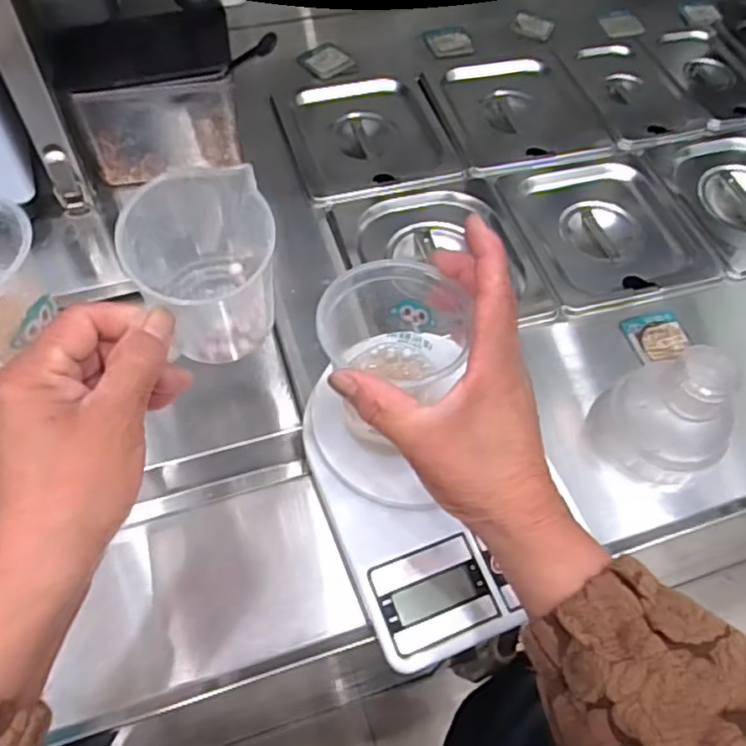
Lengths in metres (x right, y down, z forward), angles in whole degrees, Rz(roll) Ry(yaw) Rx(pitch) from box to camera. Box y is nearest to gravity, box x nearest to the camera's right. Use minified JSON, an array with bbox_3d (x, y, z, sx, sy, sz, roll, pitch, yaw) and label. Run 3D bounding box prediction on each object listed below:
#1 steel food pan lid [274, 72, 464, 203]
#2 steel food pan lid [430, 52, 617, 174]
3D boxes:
[{"bbox_3d":[-0.003,-0.239,0.662,0.155,0.021,0.167,-14,60,-12],"label":"steel food pan lid"},{"bbox_3d":[0.154,-0.276,0.691,0.160,0.016,0.168,-12,60,-11],"label":"steel food pan lid"}]

